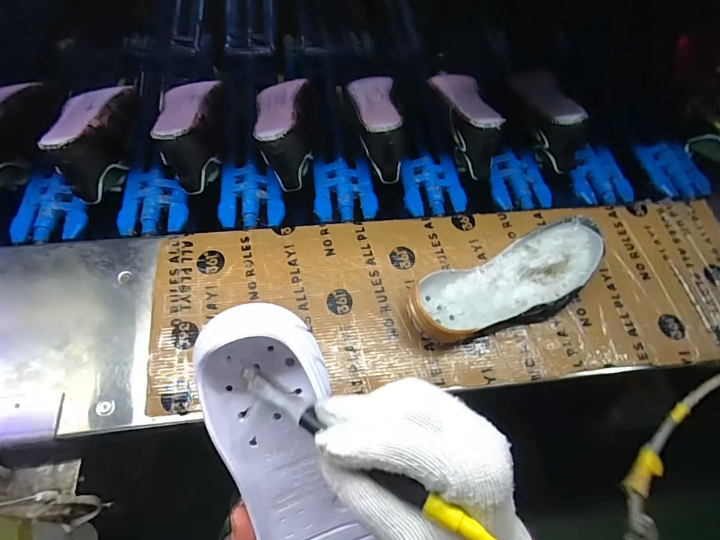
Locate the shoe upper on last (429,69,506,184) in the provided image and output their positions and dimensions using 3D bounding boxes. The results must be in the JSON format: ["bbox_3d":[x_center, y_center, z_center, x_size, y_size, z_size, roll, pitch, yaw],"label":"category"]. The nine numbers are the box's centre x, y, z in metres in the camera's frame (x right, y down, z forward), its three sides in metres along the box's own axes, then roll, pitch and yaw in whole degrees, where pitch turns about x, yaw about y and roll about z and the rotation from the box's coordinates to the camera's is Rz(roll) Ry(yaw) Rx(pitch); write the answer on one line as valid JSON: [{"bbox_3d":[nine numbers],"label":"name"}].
[{"bbox_3d":[0.162,-0.250,0.649,0.073,0.098,0.216,-2,64,-4],"label":"shoe upper on last"}]

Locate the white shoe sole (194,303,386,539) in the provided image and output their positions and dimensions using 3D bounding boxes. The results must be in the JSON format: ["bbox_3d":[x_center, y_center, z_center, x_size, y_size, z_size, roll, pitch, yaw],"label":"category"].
[{"bbox_3d":[-0.034,0.149,0.264,0.080,0.045,0.254,-22,92,-15],"label":"white shoe sole"}]

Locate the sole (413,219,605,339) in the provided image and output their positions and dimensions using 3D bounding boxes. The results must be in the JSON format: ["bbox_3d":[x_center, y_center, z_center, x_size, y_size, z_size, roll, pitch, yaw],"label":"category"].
[{"bbox_3d":[0.175,0.021,0.487,0.250,0.062,0.093,-22,67,-13],"label":"sole"}]

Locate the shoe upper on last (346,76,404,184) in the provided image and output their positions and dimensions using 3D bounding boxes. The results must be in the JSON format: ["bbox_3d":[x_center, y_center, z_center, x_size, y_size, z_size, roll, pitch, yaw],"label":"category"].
[{"bbox_3d":[0.022,-0.235,0.633,0.073,0.099,0.213,-3,64,-5],"label":"shoe upper on last"}]

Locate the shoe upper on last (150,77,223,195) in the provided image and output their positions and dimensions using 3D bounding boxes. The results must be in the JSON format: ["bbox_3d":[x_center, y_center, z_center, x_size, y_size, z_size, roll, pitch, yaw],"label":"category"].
[{"bbox_3d":[-0.251,-0.212,0.601,0.079,0.099,0.210,-3,64,-4],"label":"shoe upper on last"}]

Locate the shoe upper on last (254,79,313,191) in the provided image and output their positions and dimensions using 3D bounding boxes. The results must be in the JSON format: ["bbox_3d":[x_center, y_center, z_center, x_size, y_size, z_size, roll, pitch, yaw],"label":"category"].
[{"bbox_3d":[-0.115,-0.217,0.614,0.074,0.097,0.206,-5,64,-5],"label":"shoe upper on last"}]

